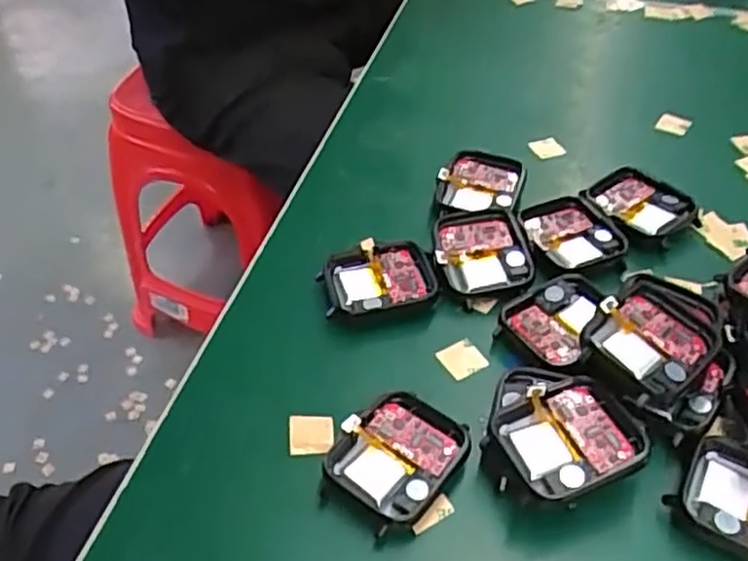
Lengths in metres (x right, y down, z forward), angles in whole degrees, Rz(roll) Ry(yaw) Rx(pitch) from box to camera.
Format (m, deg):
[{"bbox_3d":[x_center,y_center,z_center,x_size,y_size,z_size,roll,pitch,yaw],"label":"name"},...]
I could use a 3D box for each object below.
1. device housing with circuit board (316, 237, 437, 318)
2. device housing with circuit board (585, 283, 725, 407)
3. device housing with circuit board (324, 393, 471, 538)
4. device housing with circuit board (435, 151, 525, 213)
[{"bbox_3d":[0.001,0.000,0.296,0.045,0.012,0.034,-10,46,-7],"label":"device housing with circuit board"},{"bbox_3d":[0.094,0.020,0.244,0.042,0.006,0.037,-32,60,-30],"label":"device housing with circuit board"},{"bbox_3d":[0.008,0.059,0.239,0.037,0.012,0.043,31,54,28],"label":"device housing with circuit board"},{"bbox_3d":[0.050,-0.045,0.336,0.036,0.010,0.039,13,48,15],"label":"device housing with circuit board"}]

